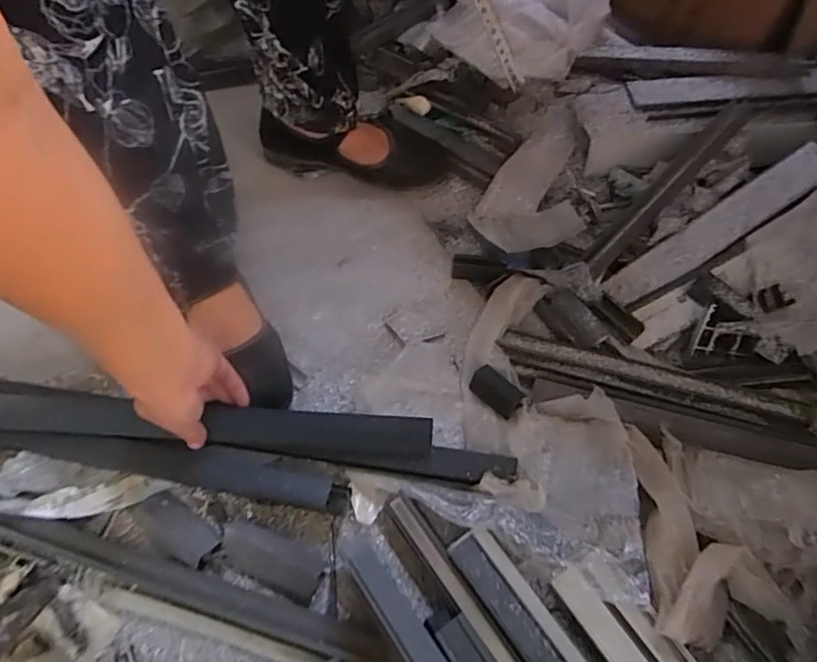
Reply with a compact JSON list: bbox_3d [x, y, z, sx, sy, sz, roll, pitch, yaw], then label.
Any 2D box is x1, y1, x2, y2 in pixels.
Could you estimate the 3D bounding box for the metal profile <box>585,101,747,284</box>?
[{"bbox_3d":[0.306,-0.166,0.662,0.027,0.028,0.268,42,91,21],"label":"metal profile"}]

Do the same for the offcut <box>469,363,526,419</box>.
[{"bbox_3d":[0.091,0.062,0.586,0.035,0.014,0.057,-41,67,-20],"label":"offcut"}]

